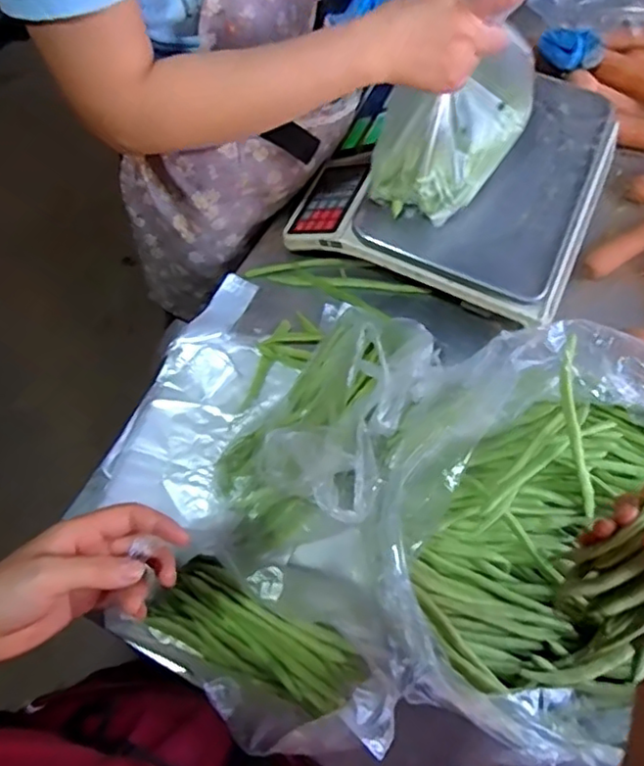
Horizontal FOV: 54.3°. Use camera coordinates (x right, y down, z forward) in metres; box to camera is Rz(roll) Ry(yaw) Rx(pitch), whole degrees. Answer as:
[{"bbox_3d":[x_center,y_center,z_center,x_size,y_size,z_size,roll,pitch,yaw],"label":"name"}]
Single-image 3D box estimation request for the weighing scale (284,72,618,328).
[{"bbox_3d":[0.165,-0.250,0.760,0.320,0.085,0.319,26,70,9],"label":"weighing scale"}]

